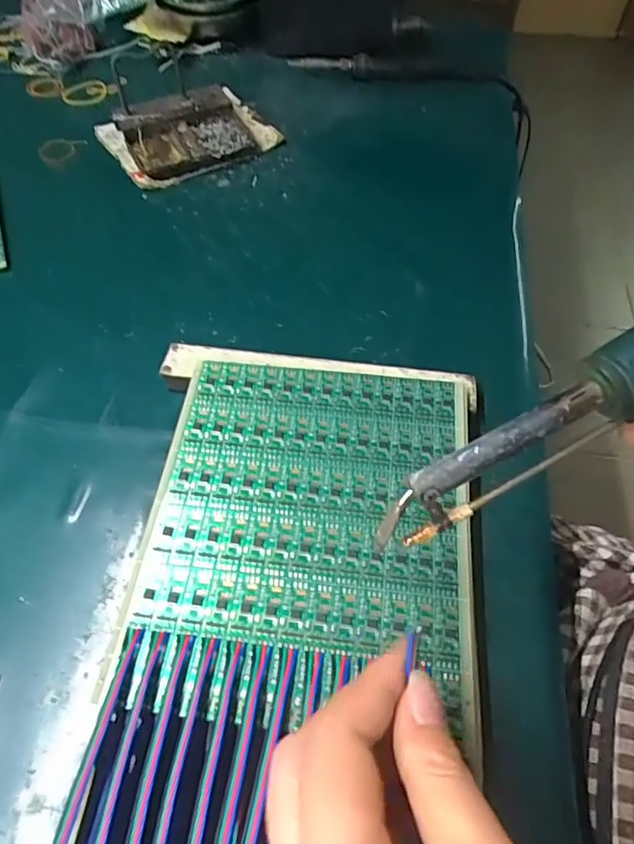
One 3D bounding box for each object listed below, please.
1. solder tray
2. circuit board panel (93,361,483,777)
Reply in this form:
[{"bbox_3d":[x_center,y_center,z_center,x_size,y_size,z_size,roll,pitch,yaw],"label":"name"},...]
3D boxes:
[{"bbox_3d":[-0.123,-0.284,0.517,0.152,0.031,0.119,-23,60,-17],"label":"solder tray"},{"bbox_3d":[-0.002,0.045,0.283,0.165,0.004,0.180,6,58,4],"label":"circuit board panel"}]

